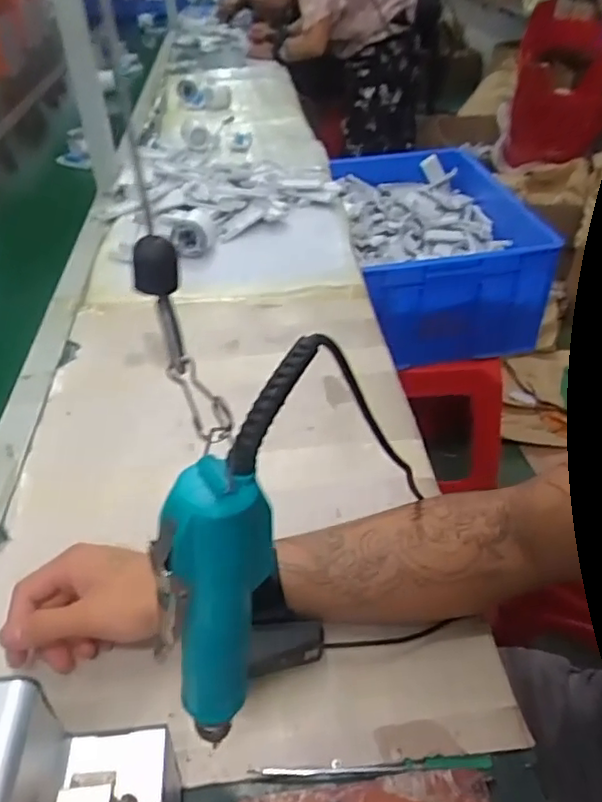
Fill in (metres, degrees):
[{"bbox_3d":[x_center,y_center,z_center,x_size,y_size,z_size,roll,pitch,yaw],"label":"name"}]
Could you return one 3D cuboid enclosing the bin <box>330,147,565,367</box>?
[{"bbox_3d":[0.281,-0.326,1.326,0.359,0.211,0.531,-5,40,-3],"label":"bin"}]

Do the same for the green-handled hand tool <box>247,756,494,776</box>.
[{"bbox_3d":[0.045,0.232,0.397,0.151,0.009,0.009,-2,40,0],"label":"green-handled hand tool"}]

